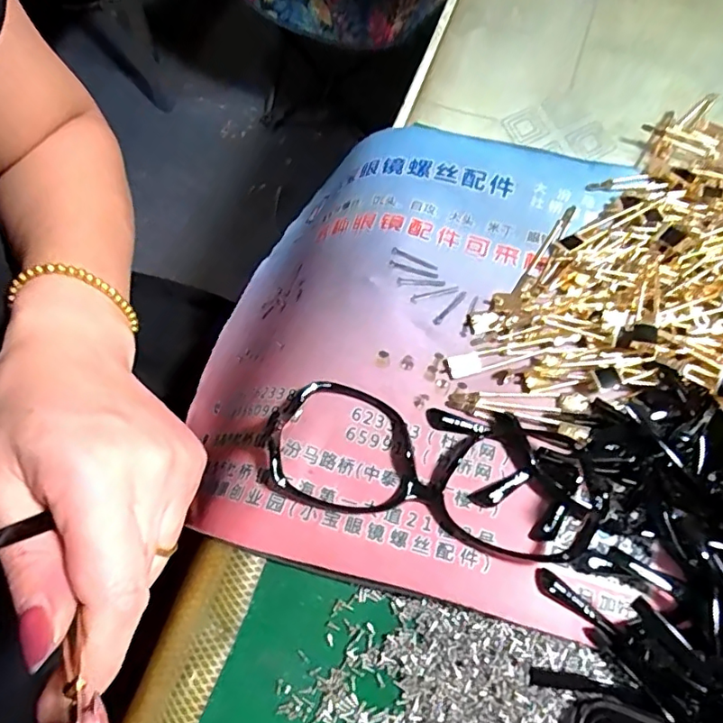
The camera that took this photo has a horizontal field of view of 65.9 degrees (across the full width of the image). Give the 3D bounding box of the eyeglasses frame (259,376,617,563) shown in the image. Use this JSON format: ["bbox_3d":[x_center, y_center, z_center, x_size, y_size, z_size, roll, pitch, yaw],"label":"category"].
[{"bbox_3d":[0.033,0.045,0.246,0.152,0.026,0.060,14,69,7],"label":"eyeglasses frame"}]

